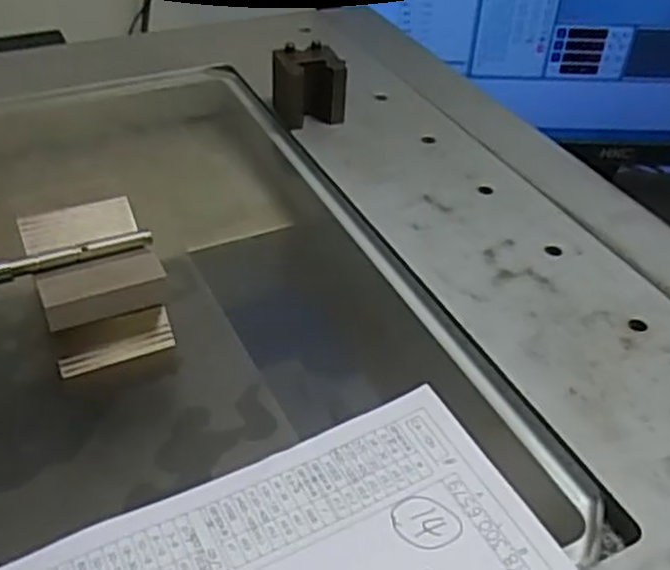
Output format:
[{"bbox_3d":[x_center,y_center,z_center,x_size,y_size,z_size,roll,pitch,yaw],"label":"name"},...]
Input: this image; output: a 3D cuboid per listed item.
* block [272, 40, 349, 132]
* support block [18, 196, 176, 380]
[{"bbox_3d":[-0.014,-0.103,0.397,0.030,0.033,0.031,-15,45,-21],"label":"block"},{"bbox_3d":[-0.081,0.003,0.257,0.041,0.043,0.051,-17,45,-22],"label":"support block"}]

